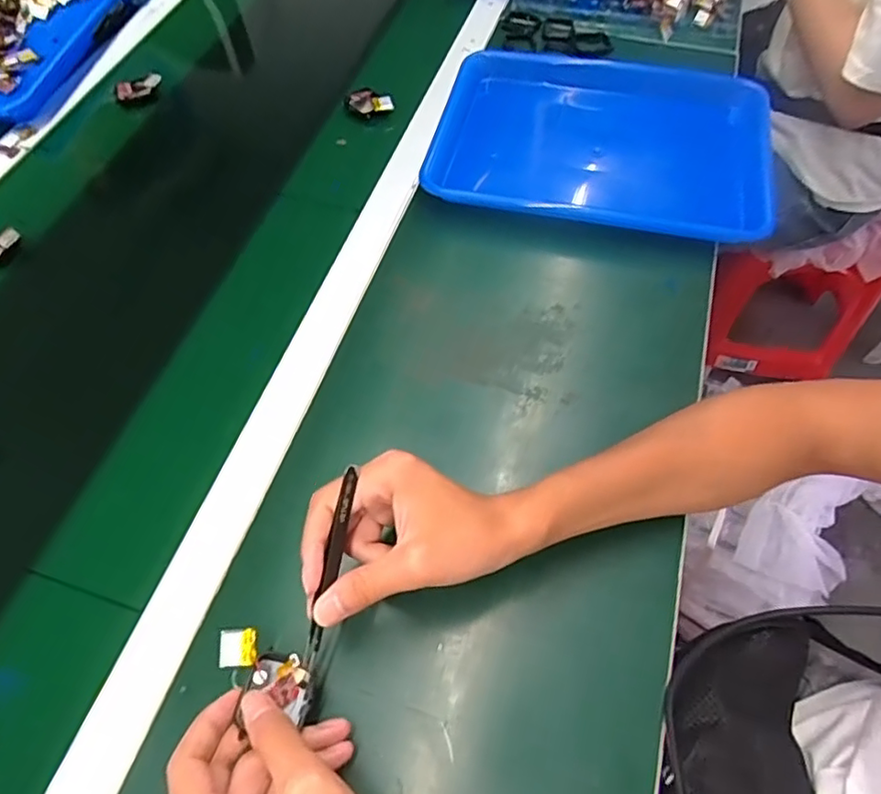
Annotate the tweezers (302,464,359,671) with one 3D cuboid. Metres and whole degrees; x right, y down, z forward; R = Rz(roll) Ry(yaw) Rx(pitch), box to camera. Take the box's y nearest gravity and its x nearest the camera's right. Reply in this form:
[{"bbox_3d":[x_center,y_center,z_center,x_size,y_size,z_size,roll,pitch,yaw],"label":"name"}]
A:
[{"bbox_3d":[-0.063,0.101,0.345,0.010,0.016,0.125,17,102,11],"label":"tweezers"}]

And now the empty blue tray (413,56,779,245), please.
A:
[{"bbox_3d":[0.165,-0.263,0.625,0.325,0.048,0.242,12,62,10],"label":"empty blue tray"}]

